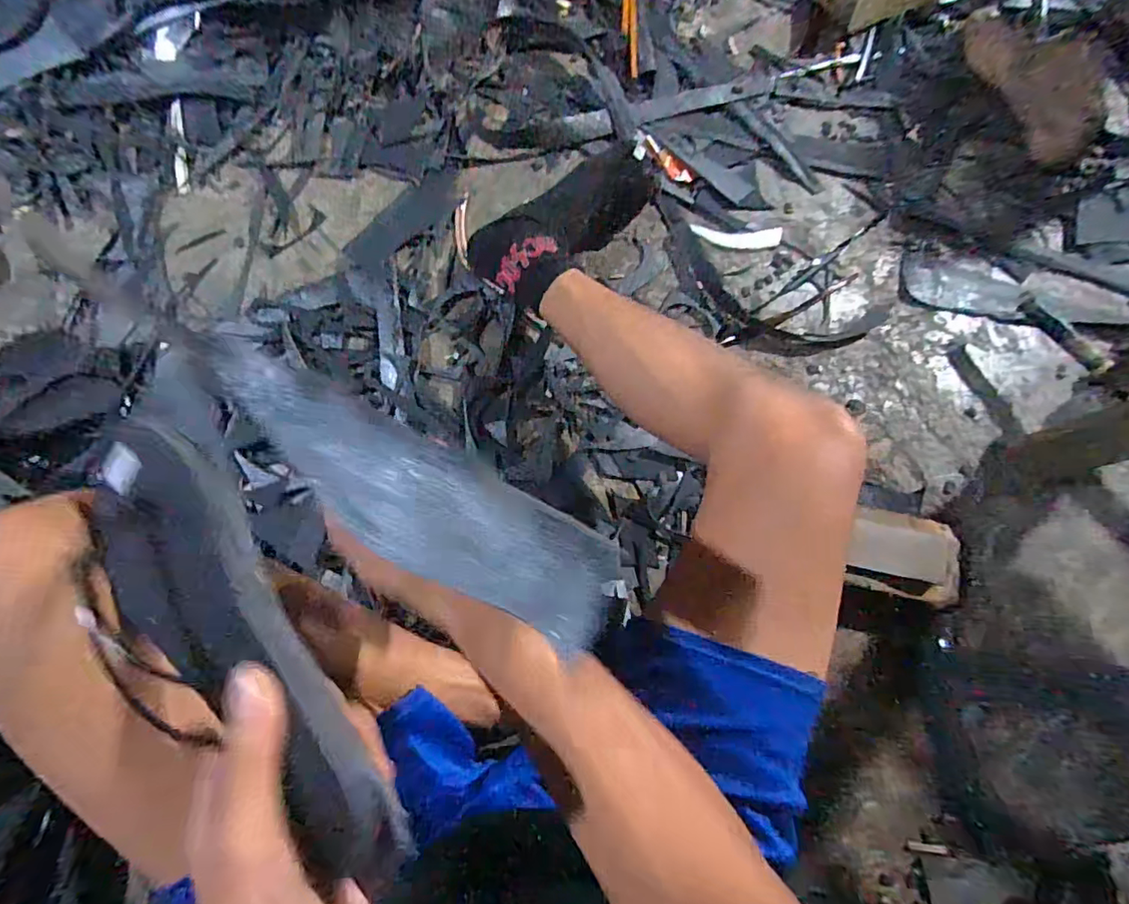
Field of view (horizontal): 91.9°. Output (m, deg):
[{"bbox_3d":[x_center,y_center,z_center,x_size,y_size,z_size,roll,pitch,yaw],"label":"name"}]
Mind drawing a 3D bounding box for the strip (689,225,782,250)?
[{"bbox_3d":[0.215,-0.266,0.678,0.112,0.005,0.029,1,83,-4],"label":"strip"}]

